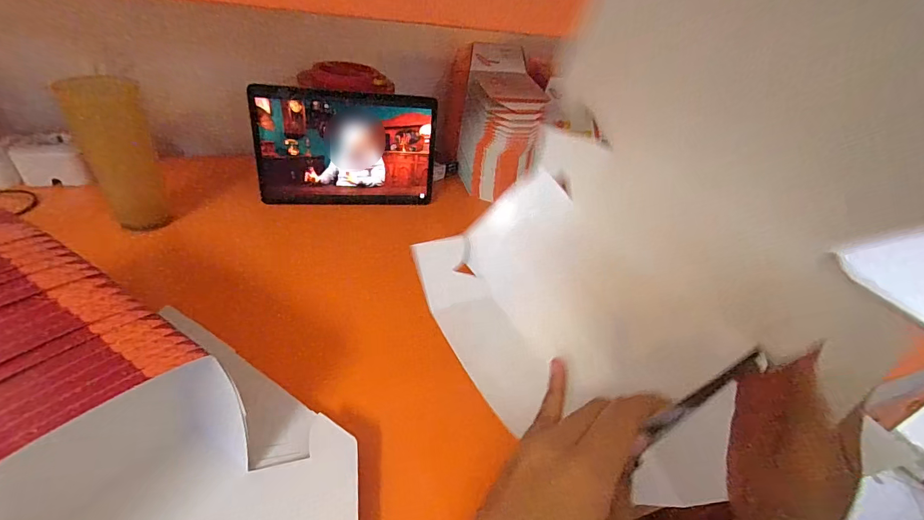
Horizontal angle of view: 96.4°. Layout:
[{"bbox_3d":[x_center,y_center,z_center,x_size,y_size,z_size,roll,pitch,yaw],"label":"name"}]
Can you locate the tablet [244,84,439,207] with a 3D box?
[{"bbox_3d":[-0.164,-0.158,0.608,0.248,0.167,0.018,-2,29,-17],"label":"tablet"}]

